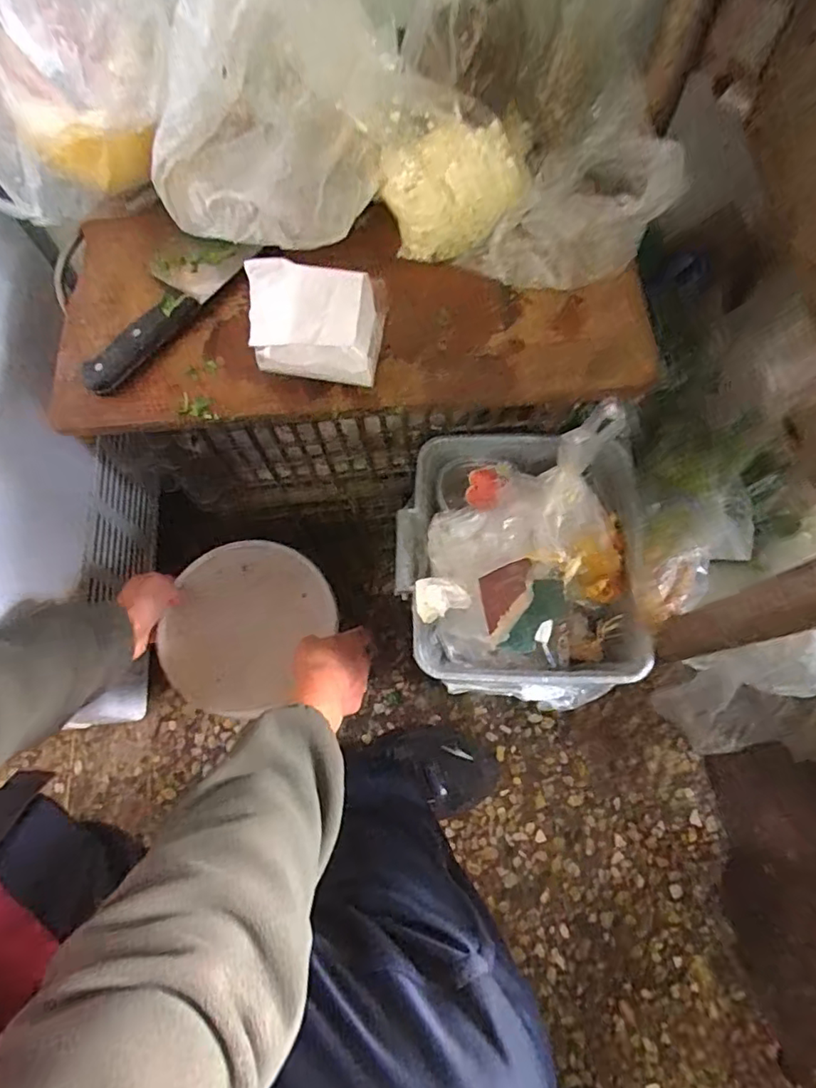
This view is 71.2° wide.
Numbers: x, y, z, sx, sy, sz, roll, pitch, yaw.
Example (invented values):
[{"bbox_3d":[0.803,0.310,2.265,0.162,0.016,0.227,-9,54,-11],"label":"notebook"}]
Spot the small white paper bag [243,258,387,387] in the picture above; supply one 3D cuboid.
[{"bbox_3d":[-0.070,-0.158,0.425,0.091,0.091,0.048,12,72,7],"label":"small white paper bag"}]

